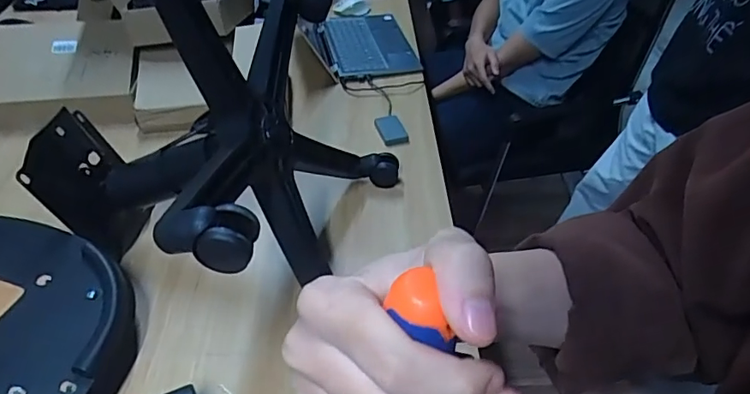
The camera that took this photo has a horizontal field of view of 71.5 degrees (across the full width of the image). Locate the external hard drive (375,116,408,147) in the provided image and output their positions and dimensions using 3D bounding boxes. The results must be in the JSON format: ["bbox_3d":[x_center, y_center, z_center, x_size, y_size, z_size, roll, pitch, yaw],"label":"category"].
[{"bbox_3d":[0.034,-0.137,1.059,0.051,0.016,0.085,-13,44,-13],"label":"external hard drive"}]

